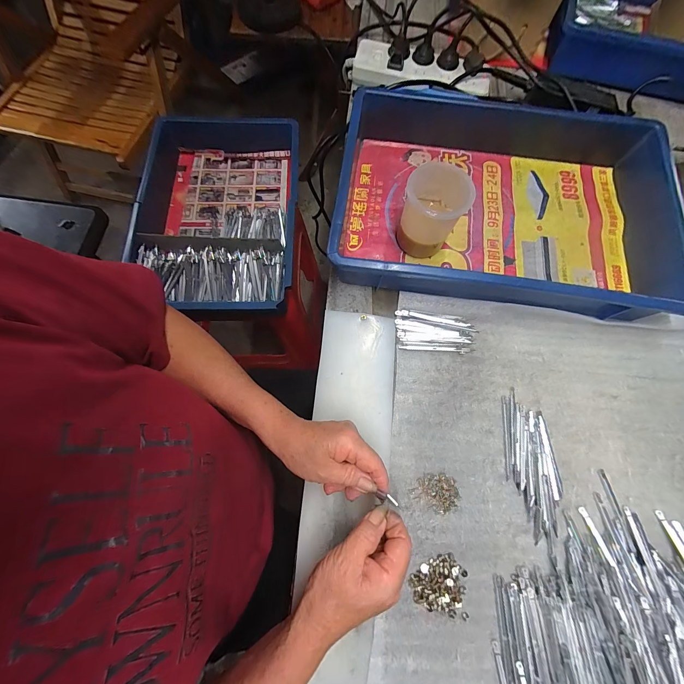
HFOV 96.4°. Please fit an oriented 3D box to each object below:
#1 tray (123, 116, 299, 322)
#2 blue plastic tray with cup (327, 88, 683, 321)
[{"bbox_3d":[-0.246,-0.251,0.600,0.302,0.101,0.424,-1,74,-2],"label":"tray"},{"bbox_3d":[0.211,-0.194,0.413,0.423,0.086,0.290,8,74,1],"label":"blue plastic tray with cup"}]

